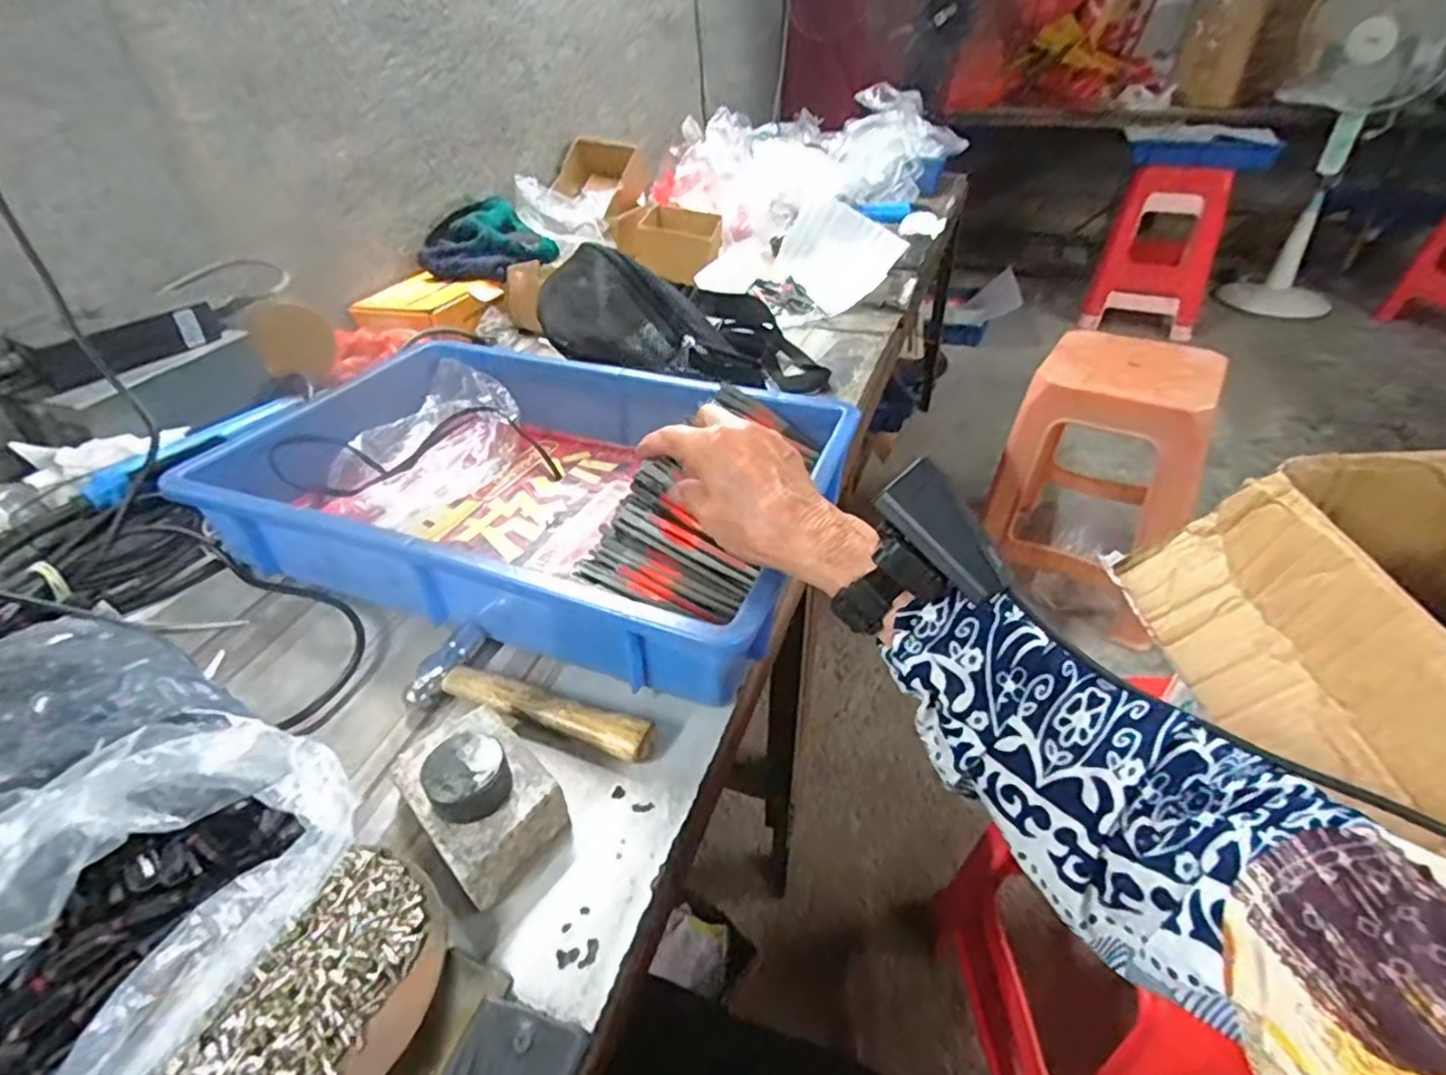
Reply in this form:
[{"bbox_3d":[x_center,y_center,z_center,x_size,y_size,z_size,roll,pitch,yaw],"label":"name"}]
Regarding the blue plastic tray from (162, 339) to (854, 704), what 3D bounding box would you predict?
[{"bbox_3d":[-0.137,-0.045,0.542,0.414,0.097,0.276,12,38,17],"label":"blue plastic tray"}]

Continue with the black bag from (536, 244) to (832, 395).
[{"bbox_3d":[-0.043,-0.242,0.794,0.312,0.097,0.163,11,39,-14],"label":"black bag"}]

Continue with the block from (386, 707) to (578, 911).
[{"bbox_3d":[-0.123,0.124,0.351,0.063,0.050,0.085,-31,44,-33],"label":"block"}]

